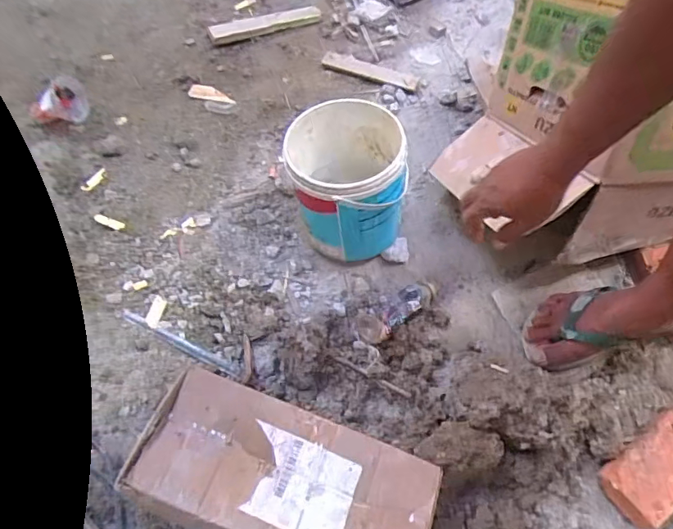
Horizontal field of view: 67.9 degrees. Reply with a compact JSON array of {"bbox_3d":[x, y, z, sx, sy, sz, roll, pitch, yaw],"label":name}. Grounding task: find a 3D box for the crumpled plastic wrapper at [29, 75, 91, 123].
[{"bbox_3d":[-0.541,-0.322,0.982,0.092,0.061,0.098,-25,64,-13],"label":"crumpled plastic wrapper"}]

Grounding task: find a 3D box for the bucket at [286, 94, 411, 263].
[{"bbox_3d":[0.014,-0.123,0.796,0.168,0.197,0.176,0,62,0],"label":"bucket"}]

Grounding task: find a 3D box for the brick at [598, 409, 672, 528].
[{"bbox_3d":[0.433,0.270,0.670,0.166,0.041,0.086,-30,66,-15],"label":"brick"}]

